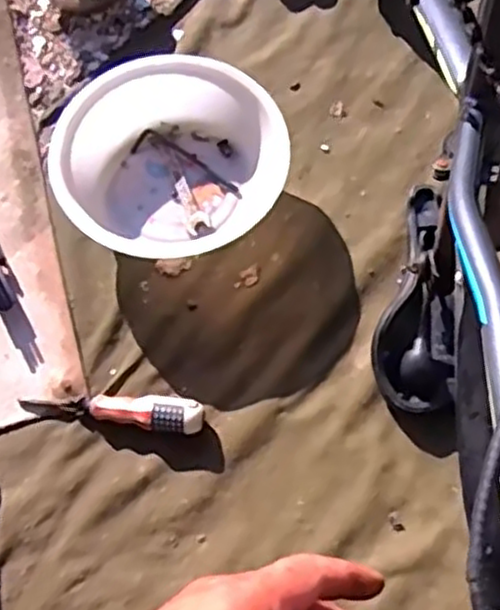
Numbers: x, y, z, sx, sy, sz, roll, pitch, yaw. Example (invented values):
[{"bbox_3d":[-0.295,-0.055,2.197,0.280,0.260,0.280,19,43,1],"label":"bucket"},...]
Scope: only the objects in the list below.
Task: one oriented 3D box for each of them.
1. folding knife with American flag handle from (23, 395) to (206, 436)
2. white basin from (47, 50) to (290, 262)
[{"bbox_3d":[-0.143,0.107,0.745,0.190,0.031,0.033,5,70,3],"label":"folding knife with American flag handle"},{"bbox_3d":[-0.083,-0.169,0.818,0.243,0.077,0.224,0,69,0],"label":"white basin"}]

